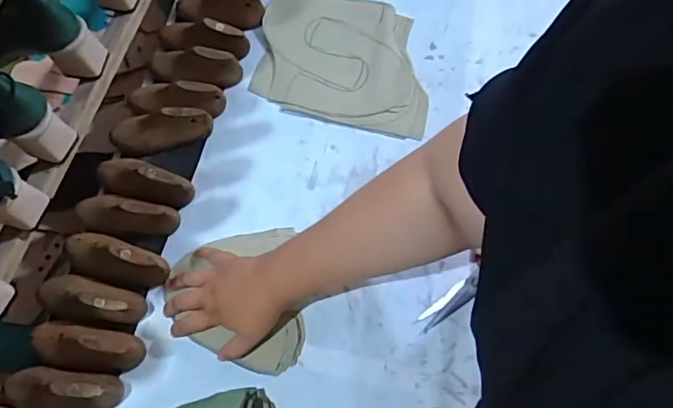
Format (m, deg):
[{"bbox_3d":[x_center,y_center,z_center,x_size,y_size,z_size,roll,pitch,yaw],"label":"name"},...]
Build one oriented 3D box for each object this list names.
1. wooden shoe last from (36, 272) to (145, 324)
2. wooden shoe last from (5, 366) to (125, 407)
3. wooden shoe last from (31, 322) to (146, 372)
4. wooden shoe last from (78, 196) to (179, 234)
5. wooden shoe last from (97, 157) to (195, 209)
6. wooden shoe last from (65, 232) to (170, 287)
[{"bbox_3d":[-0.301,0.114,0.622,0.133,0.057,0.050,12,70,6],"label":"wooden shoe last"},{"bbox_3d":[-0.318,0.214,0.584,0.144,0.054,0.052,6,69,4],"label":"wooden shoe last"},{"bbox_3d":[-0.295,0.167,0.603,0.134,0.056,0.050,5,69,3],"label":"wooden shoe last"},{"bbox_3d":[-0.275,0.013,0.664,0.139,0.052,0.048,9,69,5],"label":"wooden shoe last"},{"bbox_3d":[-0.256,-0.034,0.682,0.136,0.053,0.053,17,70,8],"label":"wooden shoe last"},{"bbox_3d":[-0.278,0.066,0.640,0.135,0.054,0.052,14,70,7],"label":"wooden shoe last"}]

